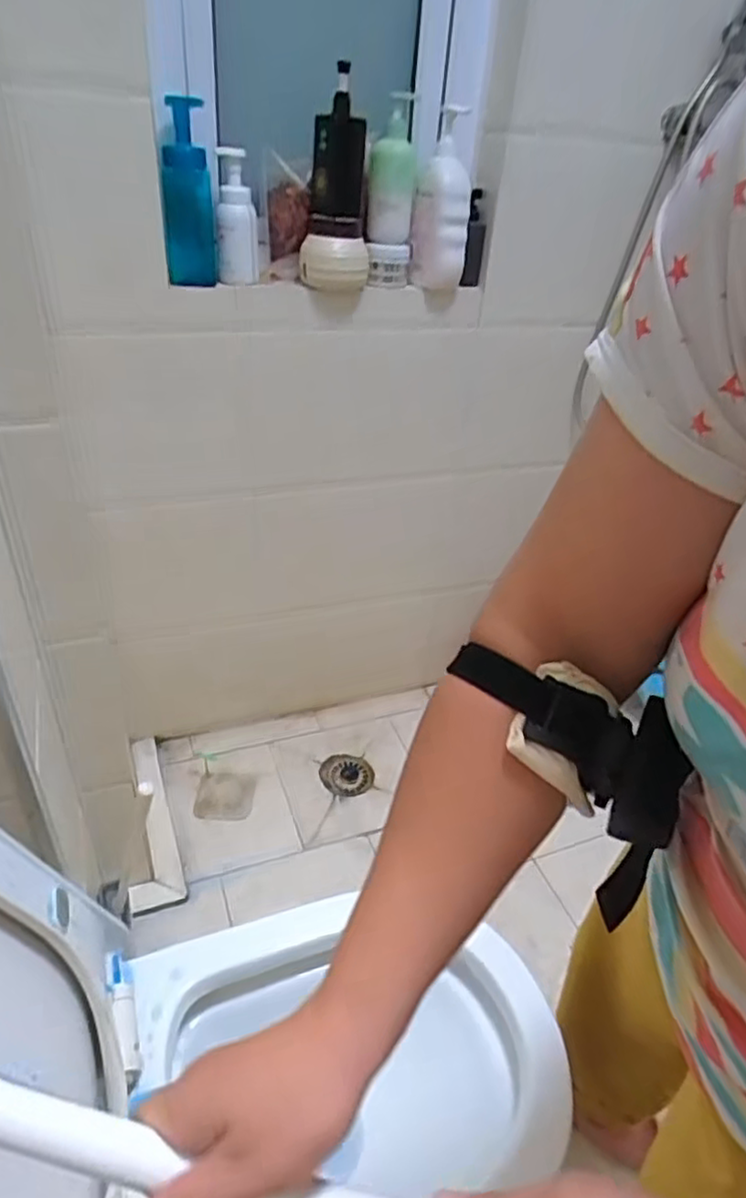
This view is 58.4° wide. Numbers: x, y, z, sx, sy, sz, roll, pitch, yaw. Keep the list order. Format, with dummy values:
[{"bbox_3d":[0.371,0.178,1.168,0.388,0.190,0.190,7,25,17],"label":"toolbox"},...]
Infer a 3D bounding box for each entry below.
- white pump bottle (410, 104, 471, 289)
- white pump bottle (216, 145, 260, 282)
[{"bbox_3d":[0.119,-0.687,1.152,0.093,0.259,0.079,3,34,-2],"label":"white pump bottle"},{"bbox_3d":[-0.219,-0.614,1.077,0.063,0.186,0.063,-3,35,-10],"label":"white pump bottle"}]

